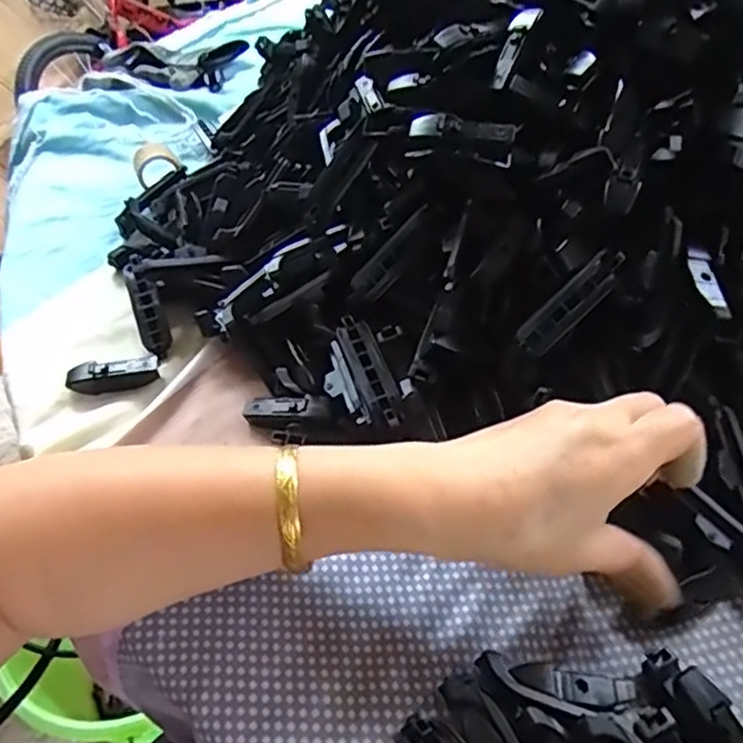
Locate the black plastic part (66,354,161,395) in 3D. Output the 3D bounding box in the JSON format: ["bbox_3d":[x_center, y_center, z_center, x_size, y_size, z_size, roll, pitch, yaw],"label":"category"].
[{"bbox_3d":[-0.151,0.003,0.381,0.051,0.014,0.015,-8,48,-7],"label":"black plastic part"}]

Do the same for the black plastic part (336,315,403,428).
[{"bbox_3d":[0.000,-0.001,0.347,0.017,0.014,0.068,-17,50,-14],"label":"black plastic part"}]

